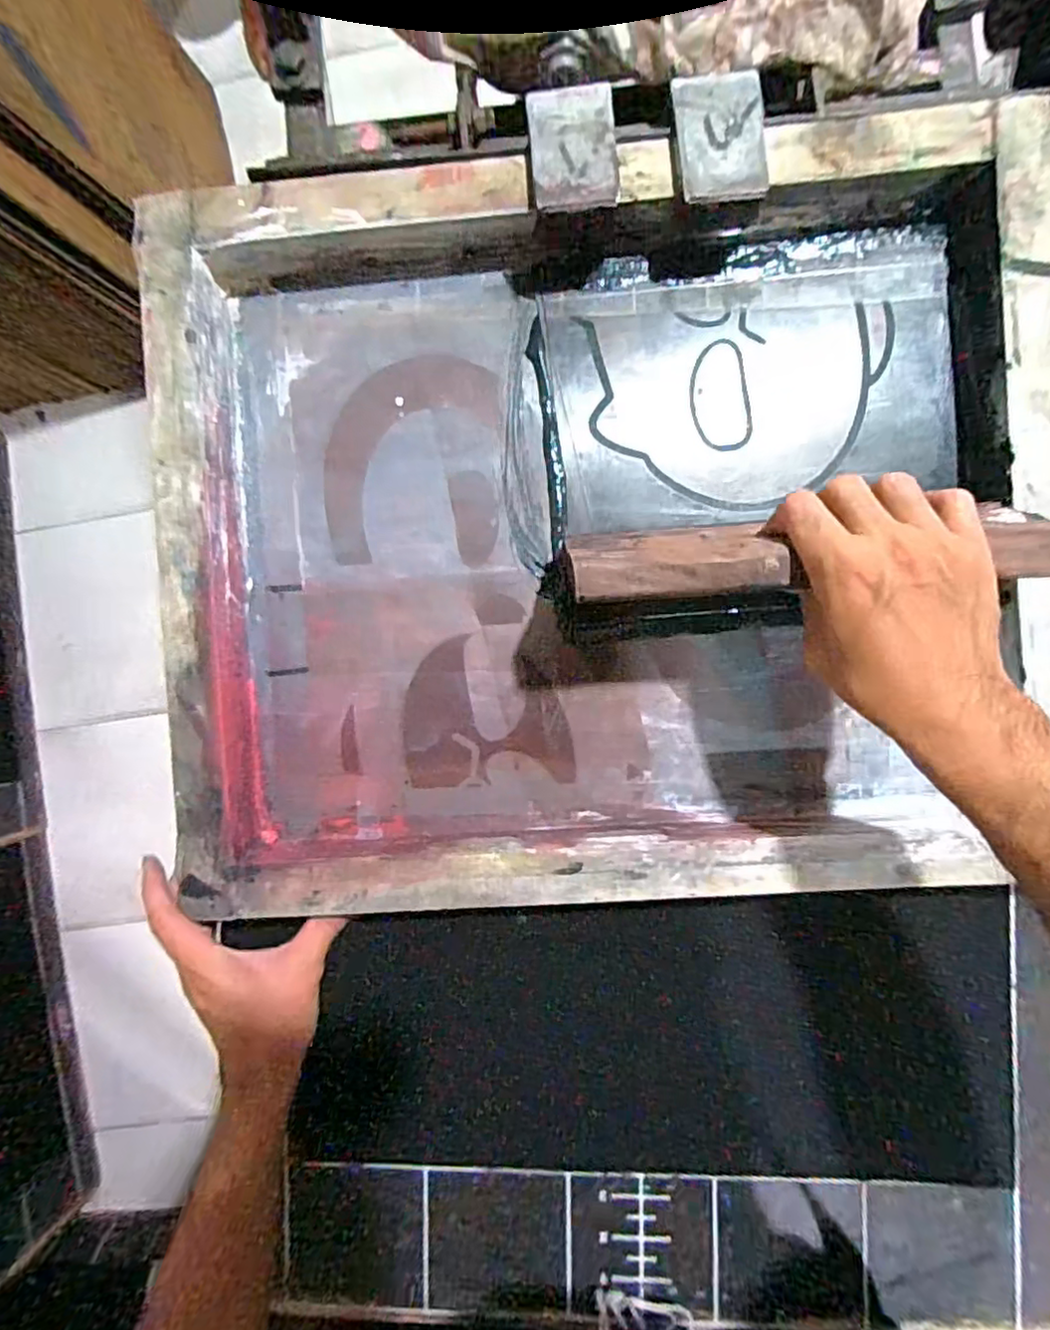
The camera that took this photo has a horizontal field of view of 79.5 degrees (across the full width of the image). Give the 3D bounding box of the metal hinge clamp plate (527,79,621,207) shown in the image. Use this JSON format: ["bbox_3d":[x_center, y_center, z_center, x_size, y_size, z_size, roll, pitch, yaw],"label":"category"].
[{"bbox_3d":[0.029,-0.317,0.382,0.051,0.009,0.080,-4,90,4],"label":"metal hinge clamp plate"}]

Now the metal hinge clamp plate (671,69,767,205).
[{"bbox_3d":[0.118,-0.319,0.379,0.052,0.011,0.081,-6,90,4],"label":"metal hinge clamp plate"}]

